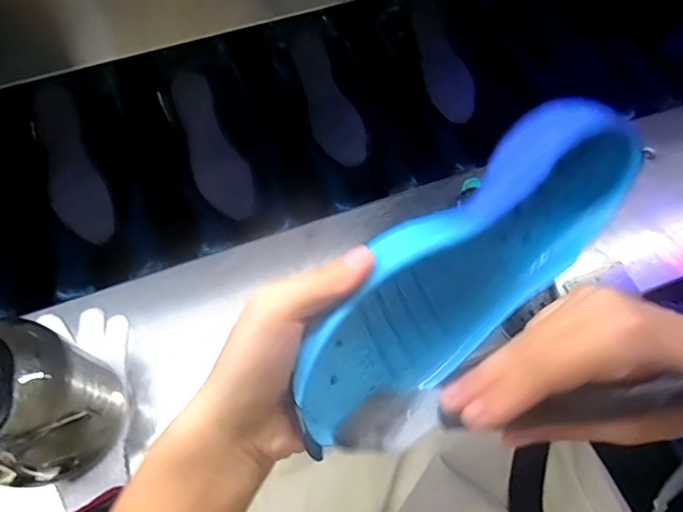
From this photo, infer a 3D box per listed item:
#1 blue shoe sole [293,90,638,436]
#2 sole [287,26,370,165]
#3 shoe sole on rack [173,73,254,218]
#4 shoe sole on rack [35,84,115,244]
[{"bbox_3d":[0.071,0.007,0.281,0.234,0.096,0.042,-36,37,-15],"label":"blue shoe sole"},{"bbox_3d":[-0.022,-0.231,0.736,0.068,0.014,0.208,-22,86,-10],"label":"sole"},{"bbox_3d":[-0.183,-0.150,0.694,0.072,0.009,0.208,-27,90,1],"label":"shoe sole on rack"},{"bbox_3d":[-0.365,-0.119,0.673,0.067,0.021,0.207,-17,94,-7],"label":"shoe sole on rack"}]

